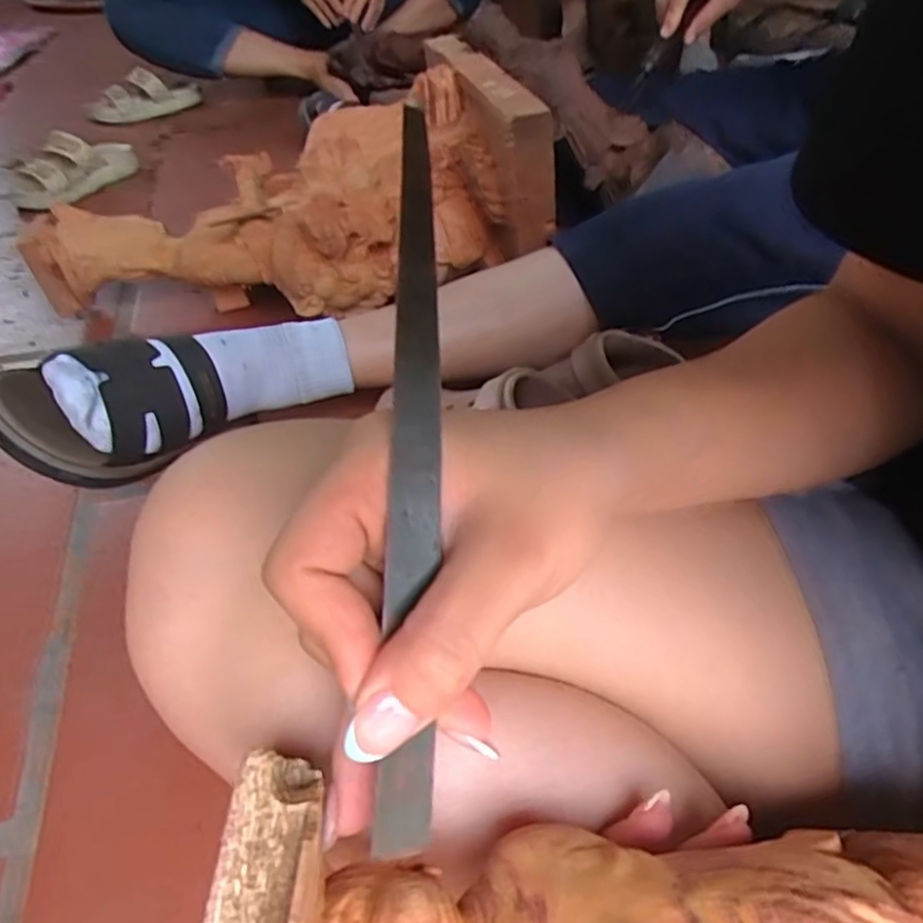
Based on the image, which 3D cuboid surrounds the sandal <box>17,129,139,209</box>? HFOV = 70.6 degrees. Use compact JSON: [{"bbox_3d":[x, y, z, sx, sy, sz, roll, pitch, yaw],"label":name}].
[{"bbox_3d":[-0.658,-0.503,1.106,0.091,0.086,0.237,9,42,10],"label":"sandal"}]

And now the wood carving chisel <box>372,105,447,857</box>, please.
[{"bbox_3d":[-0.012,0.001,0.170,0.014,0.007,0.187,1,85,1],"label":"wood carving chisel"}]

